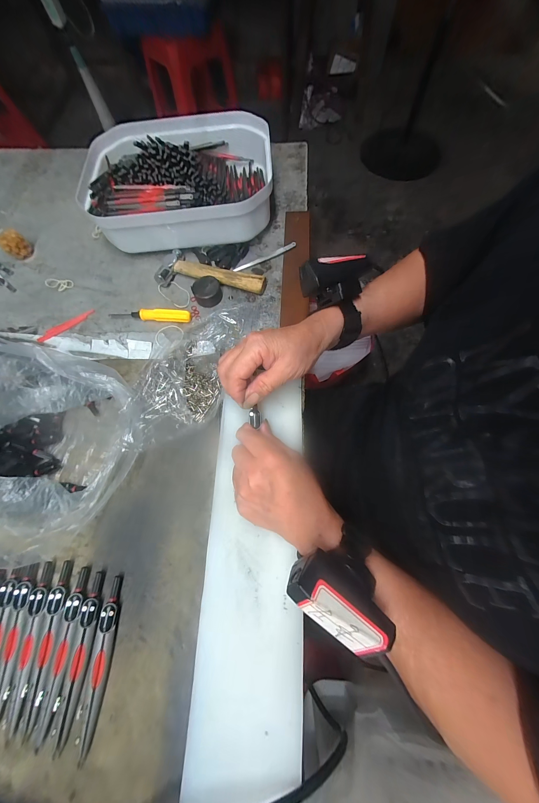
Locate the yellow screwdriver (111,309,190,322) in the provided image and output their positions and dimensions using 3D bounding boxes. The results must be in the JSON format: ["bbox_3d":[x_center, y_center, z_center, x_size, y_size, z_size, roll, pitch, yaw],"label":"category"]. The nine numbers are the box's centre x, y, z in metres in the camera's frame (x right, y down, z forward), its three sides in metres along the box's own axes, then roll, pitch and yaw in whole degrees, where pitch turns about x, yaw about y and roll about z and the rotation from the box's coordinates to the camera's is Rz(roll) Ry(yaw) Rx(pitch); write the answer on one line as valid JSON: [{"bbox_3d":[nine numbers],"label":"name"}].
[{"bbox_3d":[-0.167,-0.120,0.361,0.118,0.014,0.015,6,70,5],"label":"yellow screwdriver"}]

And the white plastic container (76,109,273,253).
[{"bbox_3d":[-0.138,-0.332,0.402,0.279,0.075,0.219,-1,70,2],"label":"white plastic container"}]

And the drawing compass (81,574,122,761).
[{"bbox_3d":[-0.150,0.231,0.231,0.013,0.013,0.126,1,70,3],"label":"drawing compass"}]

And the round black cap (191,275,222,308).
[{"bbox_3d":[-0.089,-0.156,0.366,0.038,0.019,0.040,-1,70,2],"label":"round black cap"}]

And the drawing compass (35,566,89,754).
[{"bbox_3d":[-0.186,0.226,0.234,0.019,0.009,0.126,4,70,4],"label":"drawing compass"}]

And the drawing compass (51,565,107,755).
[{"bbox_3d":[-0.171,0.229,0.233,0.020,0.012,0.126,6,70,5],"label":"drawing compass"}]

